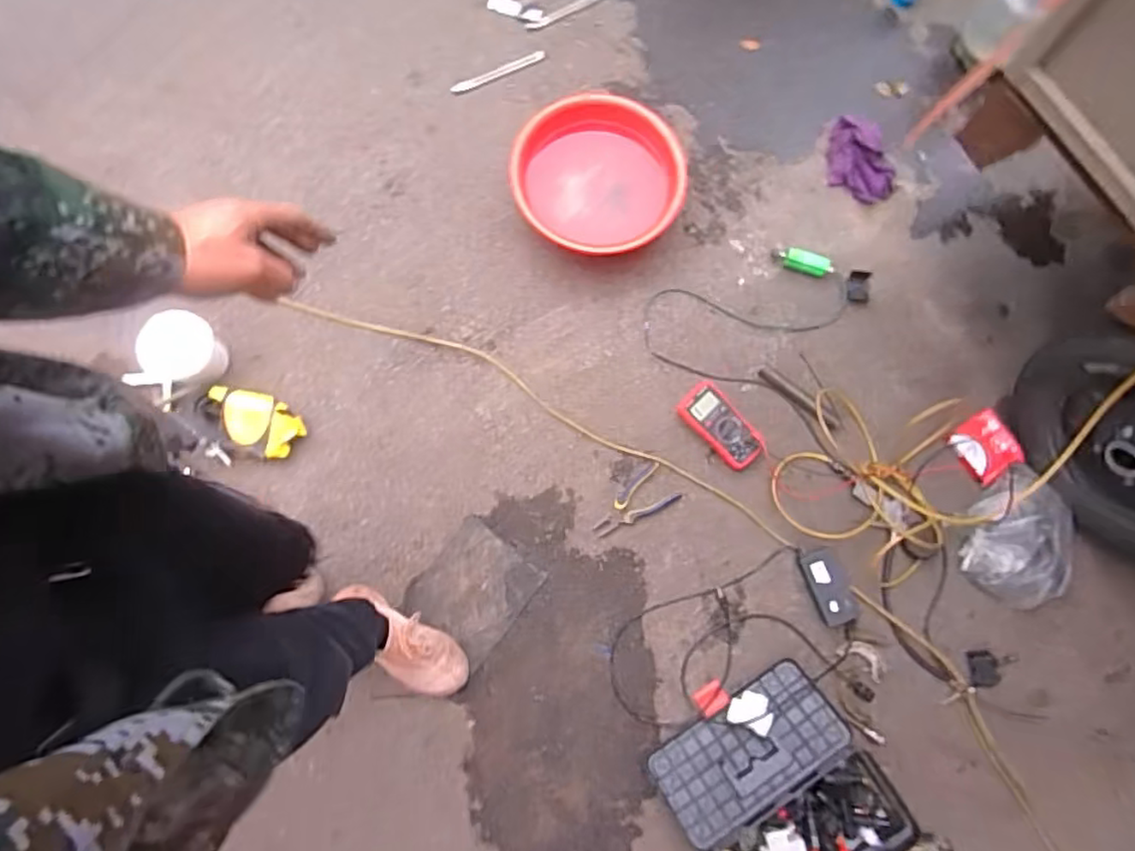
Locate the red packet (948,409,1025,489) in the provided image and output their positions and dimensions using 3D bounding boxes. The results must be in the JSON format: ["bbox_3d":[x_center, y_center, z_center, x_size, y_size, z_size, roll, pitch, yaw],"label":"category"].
[{"bbox_3d":[0.869,0.045,1.354,0.117,0.012,0.122,-30,81,-6],"label":"red packet"}]

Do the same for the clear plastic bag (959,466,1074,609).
[{"bbox_3d":[0.897,0.227,1.290,0.238,0.071,0.200,-43,83,-8],"label":"clear plastic bag"}]

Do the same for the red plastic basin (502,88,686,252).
[{"bbox_3d":[0.070,-0.542,1.430,0.367,0.108,0.345,0,79,-1],"label":"red plastic basin"}]

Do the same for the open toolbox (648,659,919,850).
[{"bbox_3d":[0.384,0.676,1.184,0.343,0.127,0.339,-30,81,-6],"label":"open toolbox"}]

